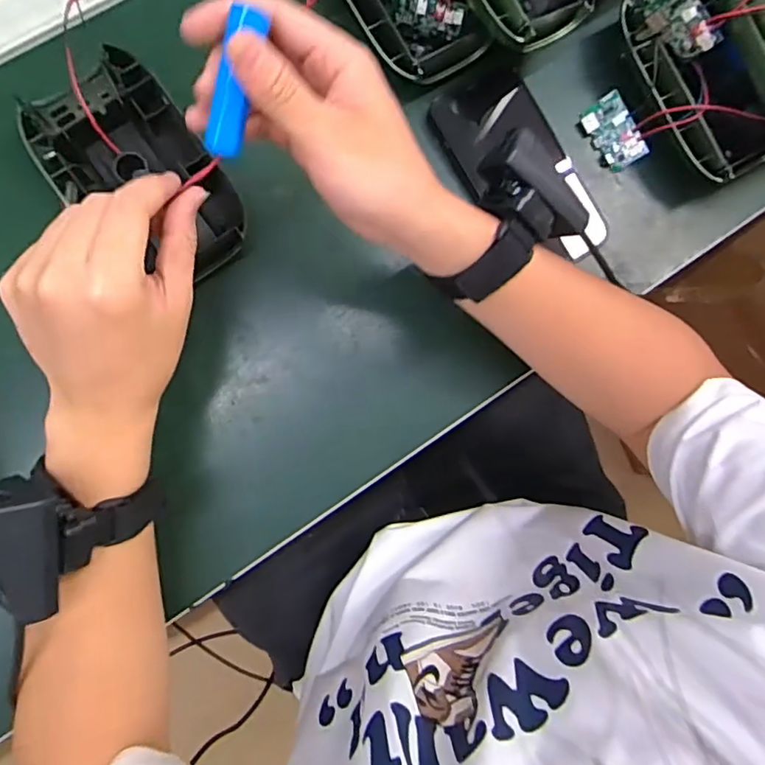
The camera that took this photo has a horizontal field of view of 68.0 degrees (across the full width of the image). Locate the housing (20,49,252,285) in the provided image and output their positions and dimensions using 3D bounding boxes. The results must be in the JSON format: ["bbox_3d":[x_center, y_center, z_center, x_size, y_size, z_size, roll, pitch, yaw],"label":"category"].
[{"bbox_3d":[-0.167,-0.141,0.392,0.098,0.041,0.153,-37,93,-7],"label":"housing"}]

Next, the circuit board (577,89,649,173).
[{"bbox_3d":[0.183,-0.198,0.451,0.035,0.007,0.056,-29,90,35],"label":"circuit board"}]

